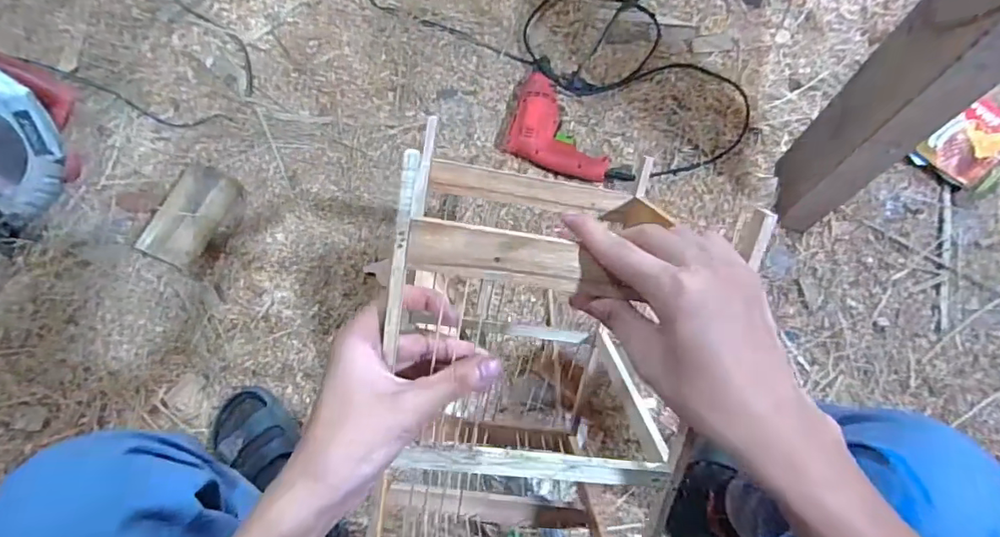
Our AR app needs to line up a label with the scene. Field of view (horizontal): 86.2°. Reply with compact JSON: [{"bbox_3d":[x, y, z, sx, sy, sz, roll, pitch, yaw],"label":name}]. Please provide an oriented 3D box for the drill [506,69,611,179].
[{"bbox_3d":[0.108,-0.240,0.913,0.177,0.056,0.172,18,74,3],"label":"drill"}]

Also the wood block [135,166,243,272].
[{"bbox_3d":[-0.485,-0.082,0.845,0.085,0.061,0.160,26,74,6],"label":"wood block"}]

